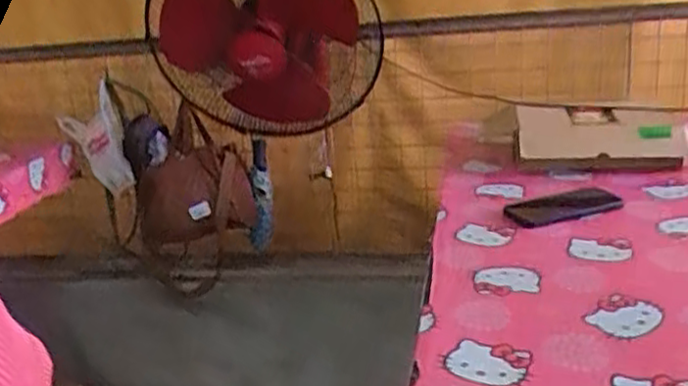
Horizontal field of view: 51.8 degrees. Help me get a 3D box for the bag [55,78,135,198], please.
[{"bbox_3d":[-0.610,-0.125,1.803,0.194,0.251,0.017,-31,-1,30],"label":"bag"}]

